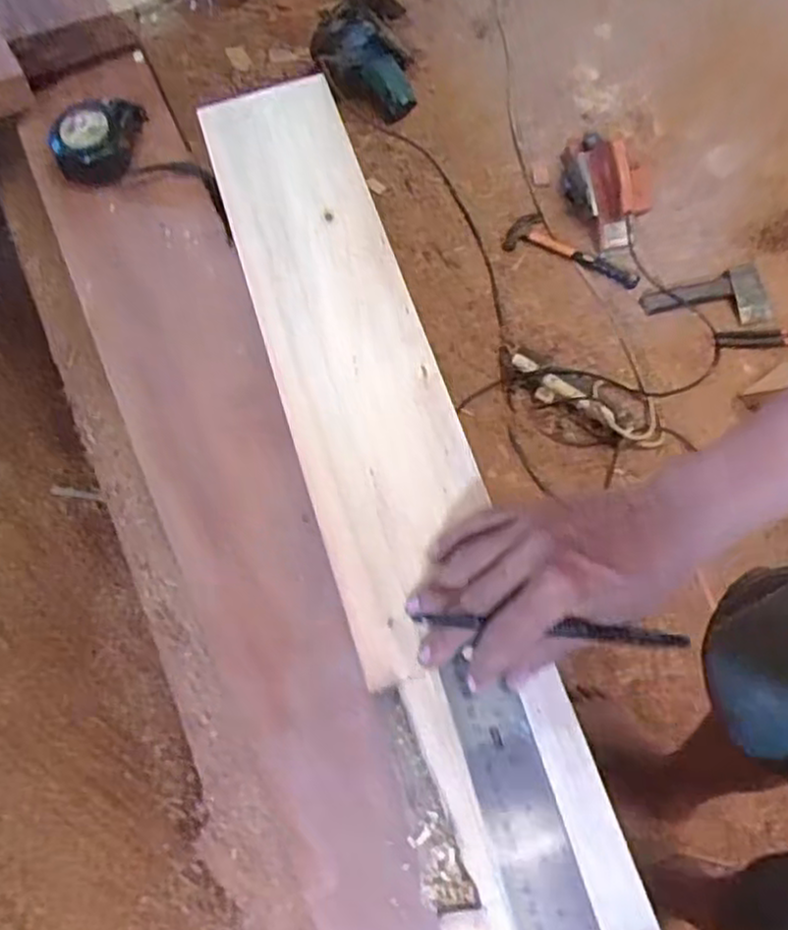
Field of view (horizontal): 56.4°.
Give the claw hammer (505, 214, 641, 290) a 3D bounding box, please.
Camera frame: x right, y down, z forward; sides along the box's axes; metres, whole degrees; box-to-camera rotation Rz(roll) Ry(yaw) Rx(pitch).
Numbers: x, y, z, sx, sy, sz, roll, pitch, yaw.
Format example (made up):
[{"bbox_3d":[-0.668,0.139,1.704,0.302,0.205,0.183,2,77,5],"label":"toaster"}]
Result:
[{"bbox_3d":[0.358,-0.428,1.465,0.270,0.023,0.090,23,66,8],"label":"claw hammer"}]

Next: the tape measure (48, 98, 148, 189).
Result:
[{"bbox_3d":[-0.238,-0.263,0.590,0.058,0.031,0.069,5,65,0],"label":"tape measure"}]

